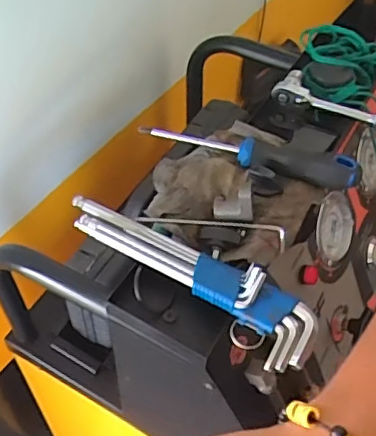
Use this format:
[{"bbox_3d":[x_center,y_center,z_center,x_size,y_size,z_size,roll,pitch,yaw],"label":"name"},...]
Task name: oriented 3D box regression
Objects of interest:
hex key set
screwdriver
[{"bbox_3d":[0.000,0.037,0.450,0.222,0.031,0.052,32,57,21],"label":"hex key set"},{"bbox_3d":[0.056,-0.065,0.523,0.201,0.026,0.027,17,53,11],"label":"screwdriver"}]

